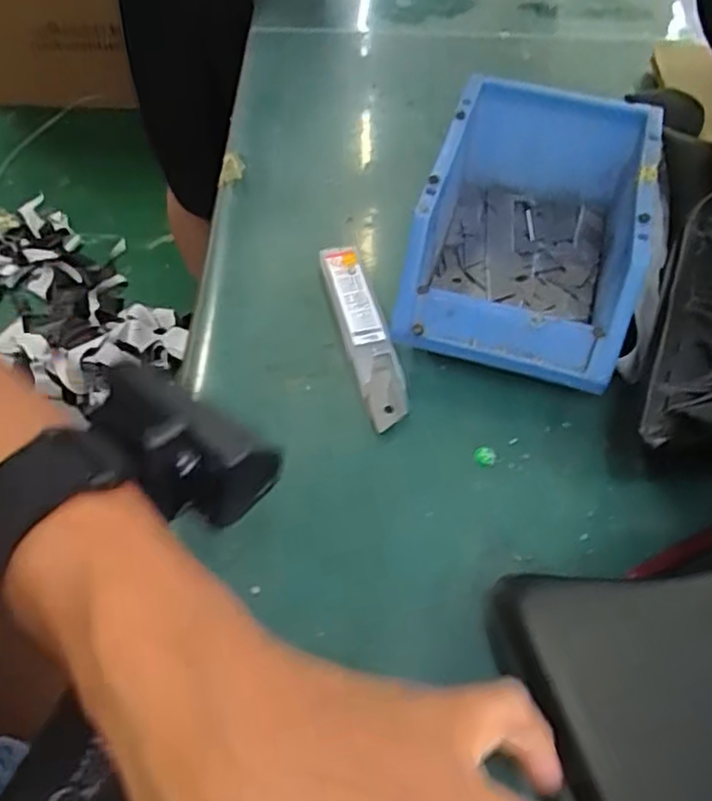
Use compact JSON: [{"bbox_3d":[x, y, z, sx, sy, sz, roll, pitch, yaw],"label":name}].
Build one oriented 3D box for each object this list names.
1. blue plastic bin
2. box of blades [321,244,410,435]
[{"bbox_3d":[0.101,-0.101,0.398,0.118,0.070,0.180,16,56,9],"label":"blue plastic bin"},{"bbox_3d":[0.005,-0.040,0.393,0.026,0.014,0.121,-13,57,-10],"label":"box of blades"}]

